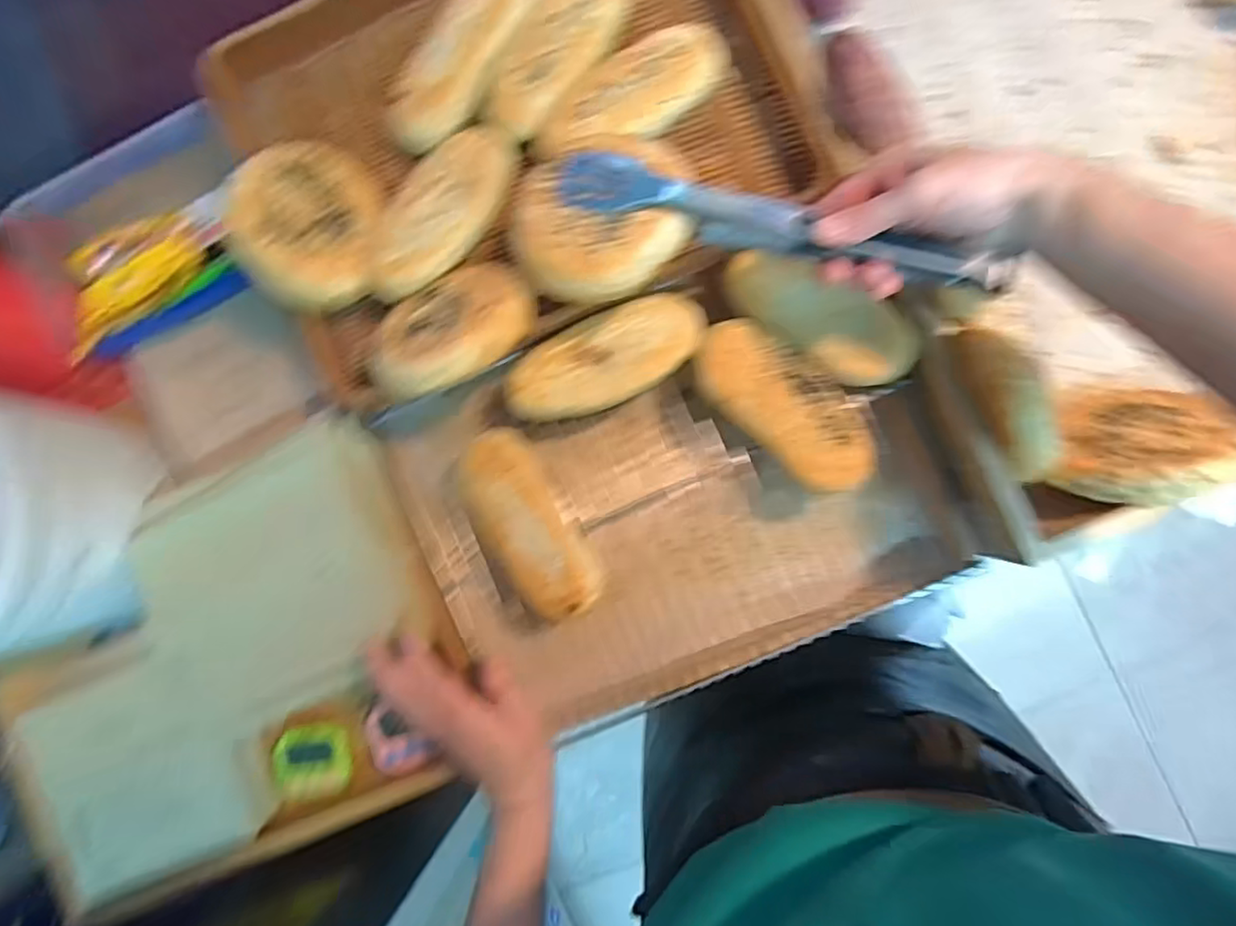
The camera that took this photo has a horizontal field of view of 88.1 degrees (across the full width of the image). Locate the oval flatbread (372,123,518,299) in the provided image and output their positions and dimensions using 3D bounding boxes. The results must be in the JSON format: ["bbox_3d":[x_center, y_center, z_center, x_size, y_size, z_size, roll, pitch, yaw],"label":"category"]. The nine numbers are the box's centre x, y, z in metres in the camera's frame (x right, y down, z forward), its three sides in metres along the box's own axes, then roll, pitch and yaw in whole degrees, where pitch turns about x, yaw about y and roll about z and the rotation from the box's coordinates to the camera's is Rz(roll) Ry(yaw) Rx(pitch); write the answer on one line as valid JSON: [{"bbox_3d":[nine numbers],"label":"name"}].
[{"bbox_3d":[-0.134,-0.188,0.479,0.066,0.027,0.147,33,92,6],"label":"oval flatbread"}]

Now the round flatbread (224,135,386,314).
[{"bbox_3d":[-0.223,-0.177,0.473,0.114,0.032,0.117,4,81,-22],"label":"round flatbread"}]

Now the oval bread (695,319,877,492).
[{"bbox_3d":[0.123,-0.042,0.478,0.152,0.044,0.075,40,93,6],"label":"oval bread"}]

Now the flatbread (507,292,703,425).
[{"bbox_3d":[-0.008,-0.079,0.494,0.154,0.033,0.066,-27,86,5],"label":"flatbread"}]

